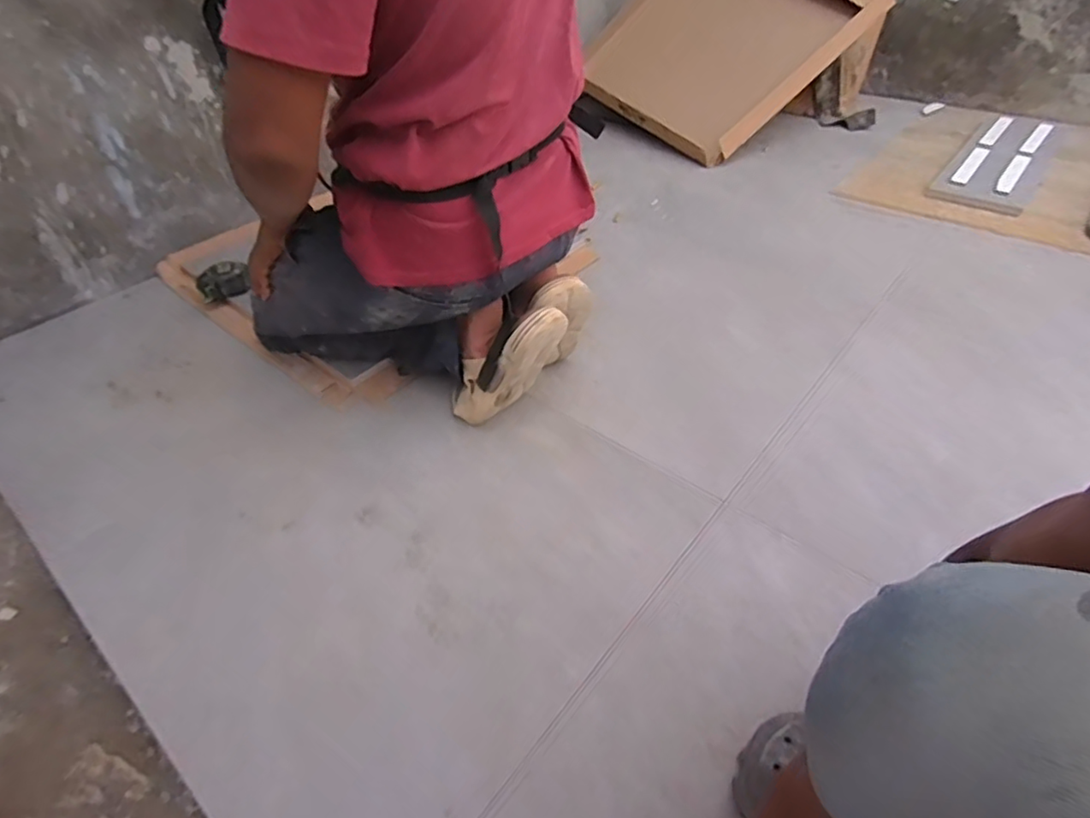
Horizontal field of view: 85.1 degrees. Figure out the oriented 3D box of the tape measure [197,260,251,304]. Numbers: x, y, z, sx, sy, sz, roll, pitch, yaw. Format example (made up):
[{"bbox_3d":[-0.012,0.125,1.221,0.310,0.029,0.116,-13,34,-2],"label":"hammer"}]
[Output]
[{"bbox_3d":[-0.607,-0.241,1.119,0.092,0.048,0.053,-14,44,-9],"label":"tape measure"}]

